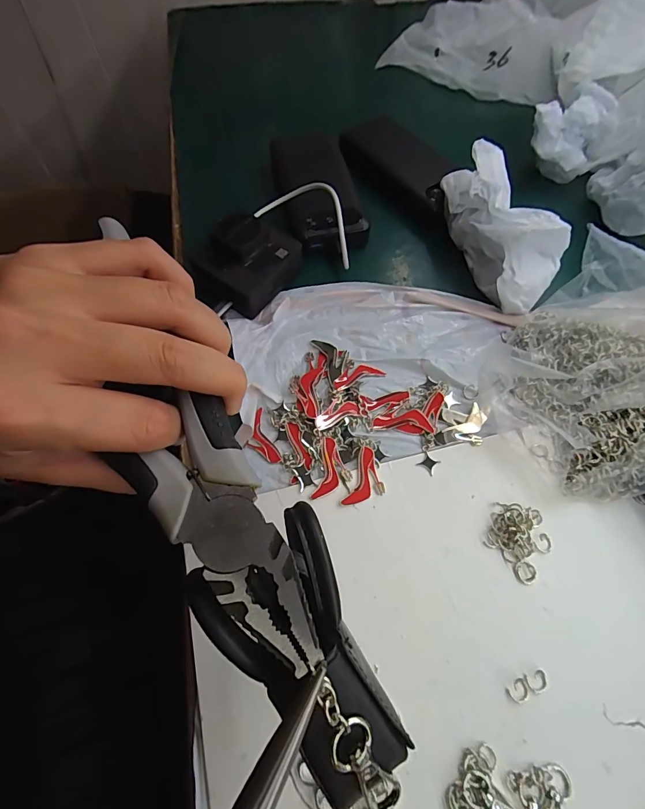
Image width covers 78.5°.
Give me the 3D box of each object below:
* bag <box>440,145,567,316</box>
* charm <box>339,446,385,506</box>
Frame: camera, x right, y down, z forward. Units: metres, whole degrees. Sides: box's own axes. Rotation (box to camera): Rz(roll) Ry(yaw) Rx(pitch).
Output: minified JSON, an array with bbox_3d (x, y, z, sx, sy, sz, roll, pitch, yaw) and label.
[{"bbox_3d":[0.161,-0.159,0.352,0.068,0.069,0.145,-18,66,-7],"label":"bag"},{"bbox_3d":[0.033,0.055,0.288,0.026,0.005,0.046,20,67,10],"label":"charm"}]

